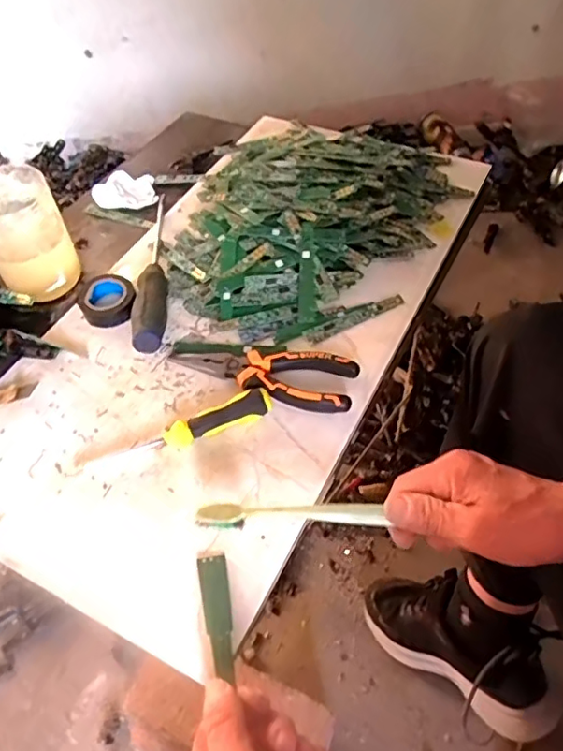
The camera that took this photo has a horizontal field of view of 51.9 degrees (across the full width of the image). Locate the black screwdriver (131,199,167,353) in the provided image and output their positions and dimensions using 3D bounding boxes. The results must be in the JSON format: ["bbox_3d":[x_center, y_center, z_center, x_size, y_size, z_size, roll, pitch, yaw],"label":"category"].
[{"bbox_3d":[-0.126,-0.110,0.566,0.026,0.030,0.234,-8,51,-1],"label":"black screwdriver"}]

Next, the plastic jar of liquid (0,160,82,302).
[{"bbox_3d":[-0.247,-0.133,0.558,0.073,0.108,0.077,-3,51,3],"label":"plastic jar of liquid"}]

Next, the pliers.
[{"bbox_3d":[-0.018,-0.004,0.488,0.158,0.012,0.050,10,52,13],"label":"pliers"}]

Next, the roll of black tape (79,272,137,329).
[{"bbox_3d":[-0.163,-0.069,0.547,0.050,0.024,0.056,-11,51,-4],"label":"roll of black tape"}]

